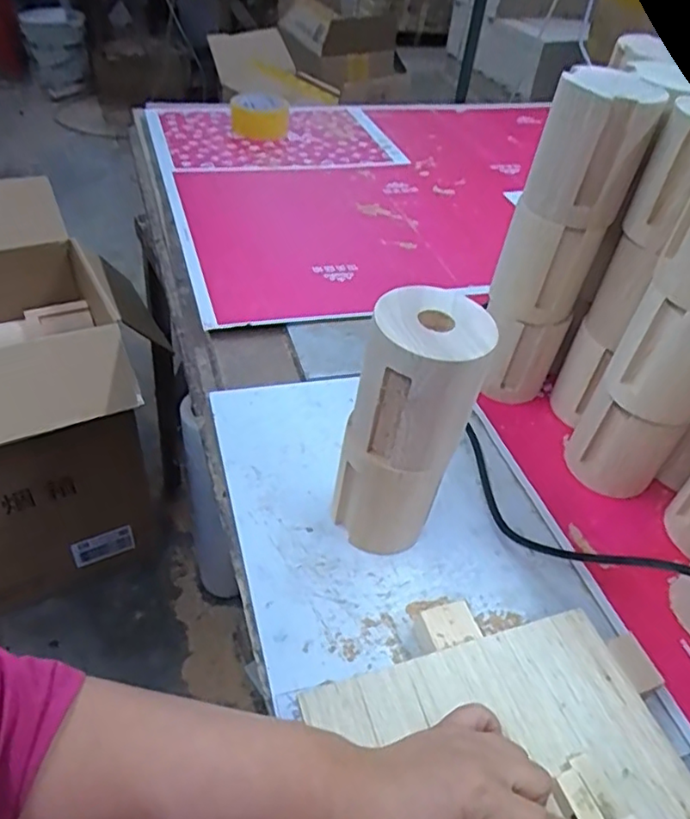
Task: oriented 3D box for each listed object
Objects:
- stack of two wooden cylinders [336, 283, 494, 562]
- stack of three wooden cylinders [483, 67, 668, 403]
[{"bbox_3d":[0.041,0.017,0.445,0.083,0.197,0.079,13,43,6],"label":"stack of two wooden cylinders"},{"bbox_3d":[0.186,-0.137,0.565,0.082,0.296,0.073,19,44,12],"label":"stack of three wooden cylinders"}]

